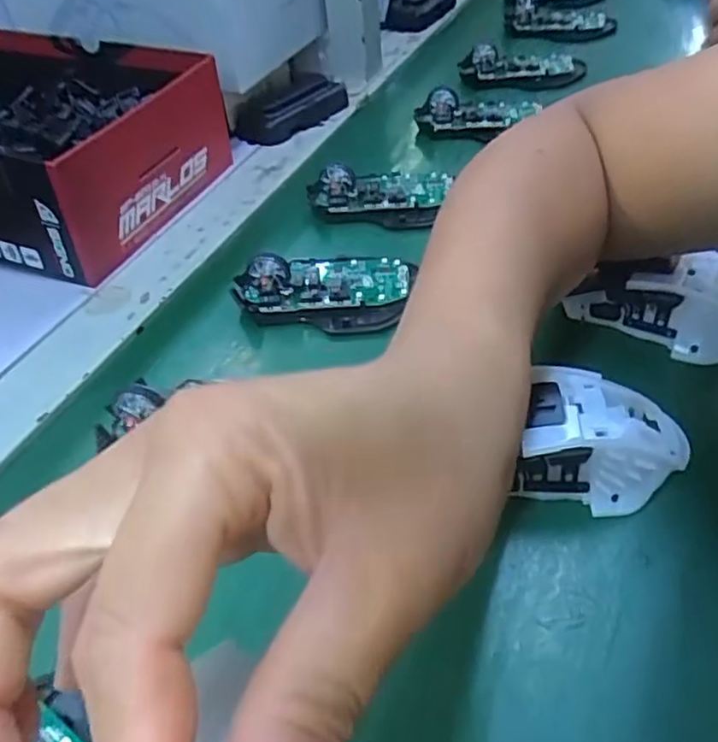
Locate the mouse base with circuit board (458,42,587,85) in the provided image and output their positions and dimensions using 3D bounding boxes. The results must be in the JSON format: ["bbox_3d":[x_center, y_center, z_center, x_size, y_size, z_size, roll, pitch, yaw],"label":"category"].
[{"bbox_3d":[0.153,-0.290,0.646,0.113,0.021,0.053,6,43,14],"label":"mouse base with circuit board"}]

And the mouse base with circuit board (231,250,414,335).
[{"bbox_3d":[-0.023,-0.058,0.422,0.104,0.030,0.066,6,43,14],"label":"mouse base with circuit board"}]

